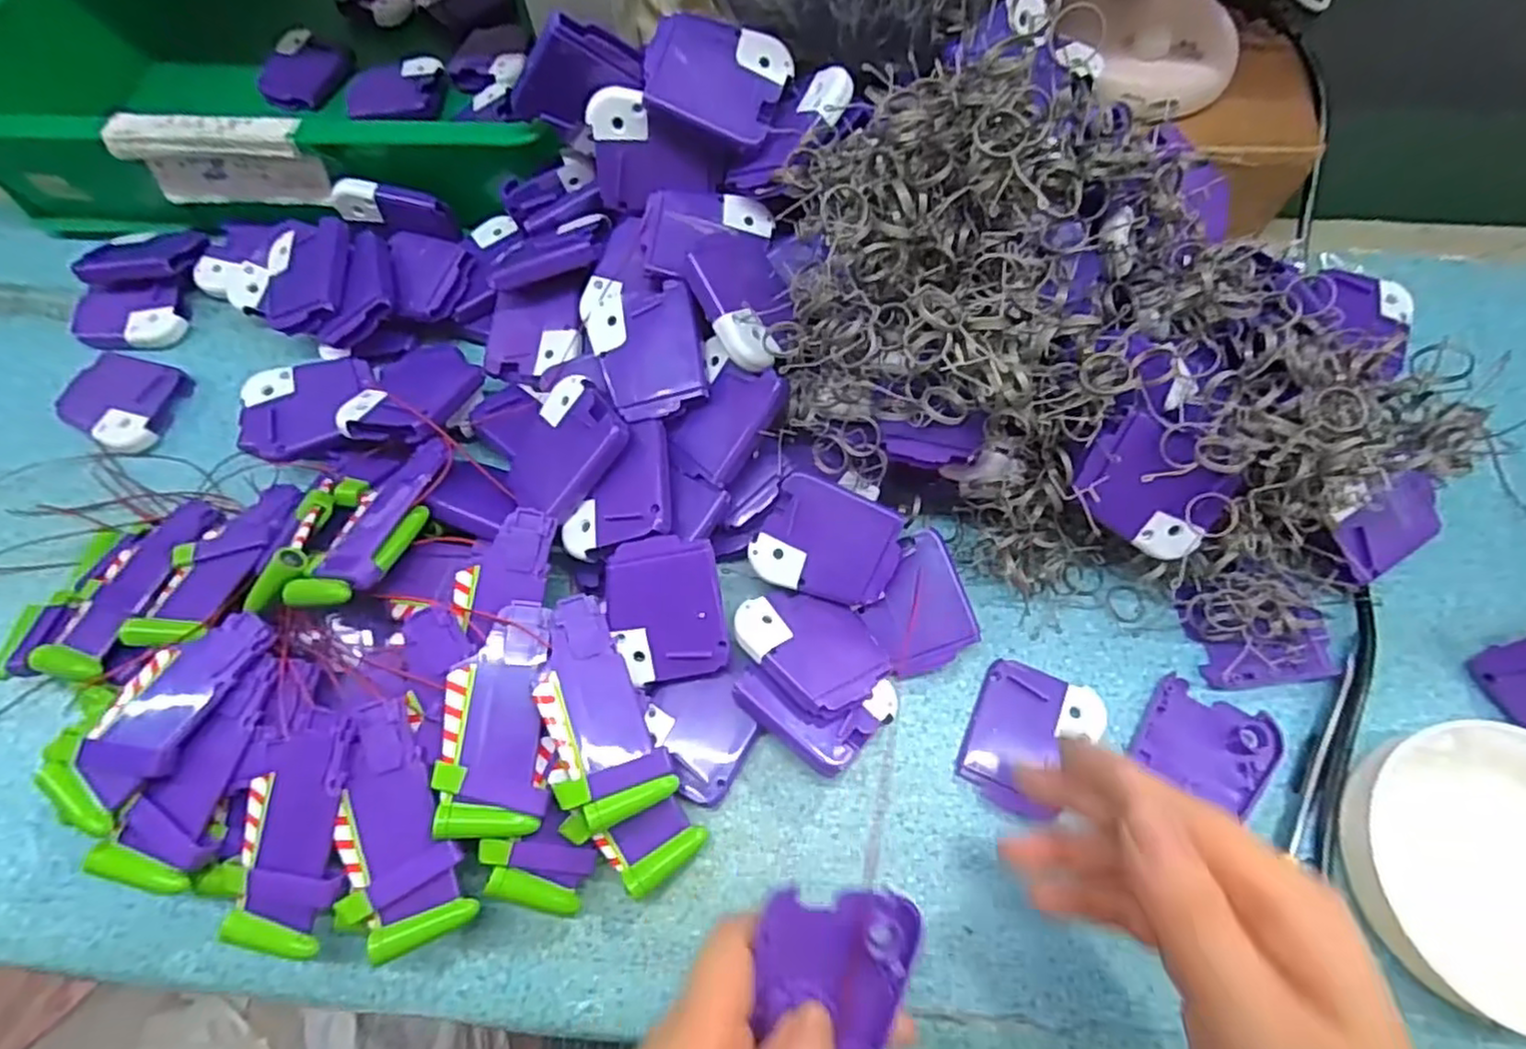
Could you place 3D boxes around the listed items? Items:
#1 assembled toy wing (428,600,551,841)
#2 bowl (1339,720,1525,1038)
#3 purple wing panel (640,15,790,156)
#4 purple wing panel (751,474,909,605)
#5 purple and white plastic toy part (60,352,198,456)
[{"bbox_3d":[-0.106,0.076,0.279,0.038,0.008,0.088,-5,67,0],"label":"assembled toy wing"},{"bbox_3d":[0.278,0.131,0.266,0.097,0.023,0.102,0,68,1],"label":"bowl"},{"bbox_3d":[-0.021,-0.203,0.318,0.060,0.004,0.048,19,91,-10],"label":"purple wing panel"},{"bbox_3d":[0.029,0.009,0.318,0.061,0.004,0.049,22,94,5],"label":"purple wing panel"},{"bbox_3d":[-0.350,-0.070,0.385,0.057,0.011,0.052,24,70,10],"label":"purple and white plastic toy part"}]

